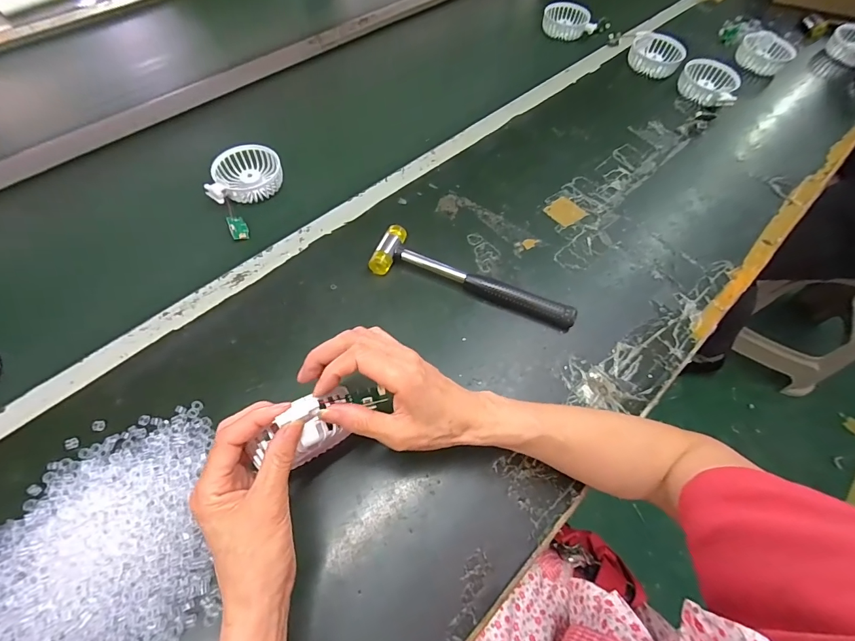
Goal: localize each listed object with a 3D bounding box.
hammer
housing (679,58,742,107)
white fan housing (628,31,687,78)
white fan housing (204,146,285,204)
[{"bbox_3d":[0.056,-0.053,0.471,0.238,0.031,0.059,16,61,7],"label":"hammer"},{"bbox_3d":[0.486,-0.407,0.691,0.103,0.041,0.076,38,66,17],"label":"housing"},{"bbox_3d":[0.417,-0.484,0.734,0.090,0.045,0.077,27,63,12],"label":"white fan housing"},{"bbox_3d":[-0.252,-0.204,0.556,0.092,0.029,0.083,-9,61,-7],"label":"white fan housing"}]

